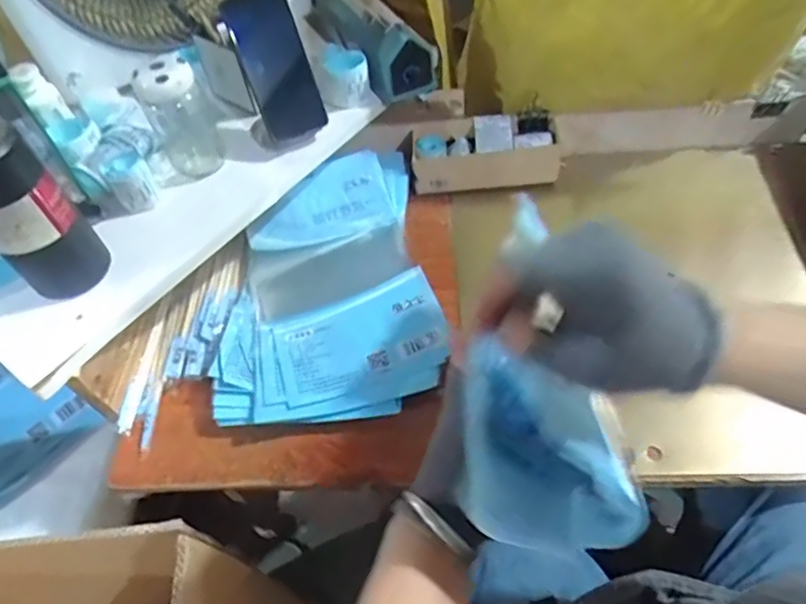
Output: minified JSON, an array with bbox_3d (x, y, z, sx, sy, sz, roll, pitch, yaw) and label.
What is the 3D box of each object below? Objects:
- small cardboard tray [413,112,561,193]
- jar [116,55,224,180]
[{"bbox_3d":[0.120,-0.218,0.802,0.211,0.067,0.085,-2,52,4],"label":"small cardboard tray"},{"bbox_3d":[-0.271,-0.226,0.657,0.073,0.137,0.073,-3,52,3],"label":"jar"}]

